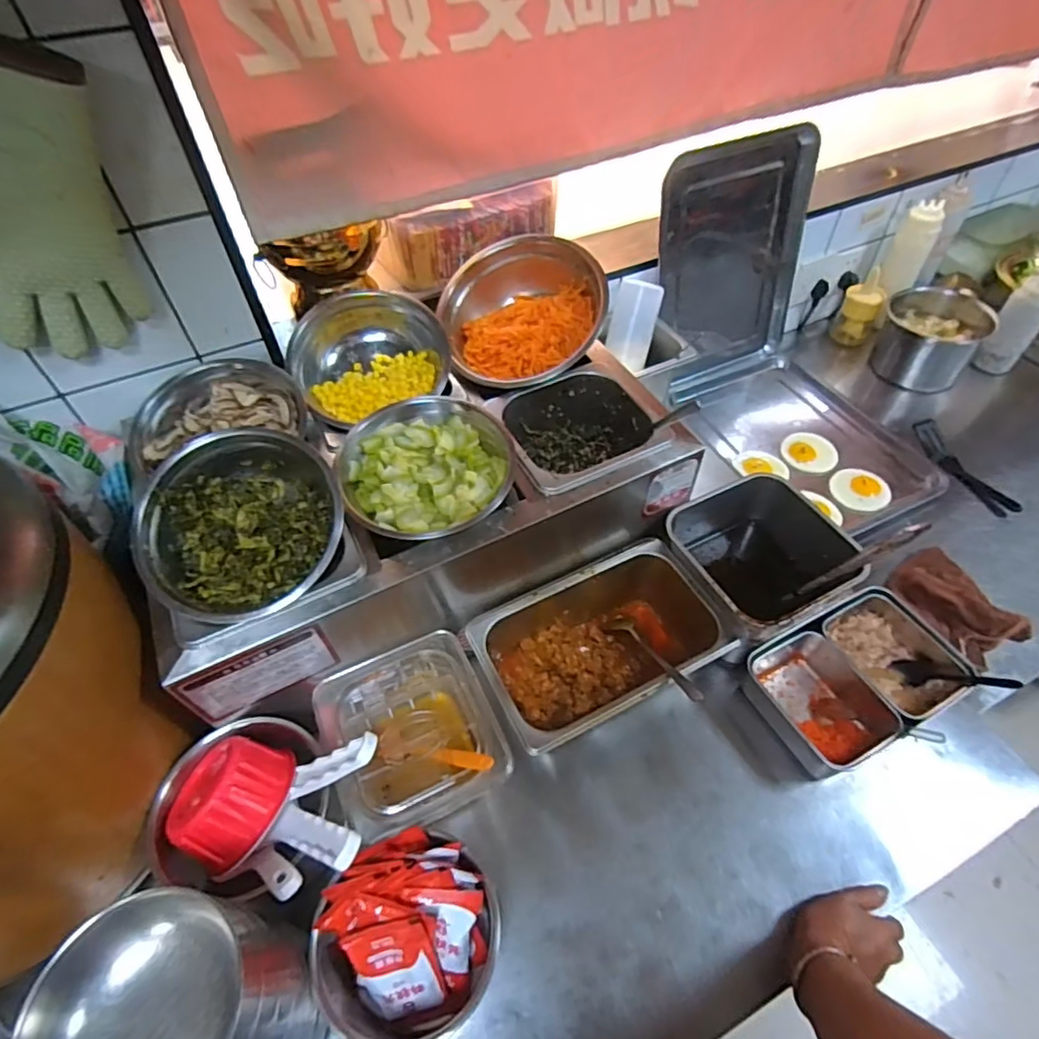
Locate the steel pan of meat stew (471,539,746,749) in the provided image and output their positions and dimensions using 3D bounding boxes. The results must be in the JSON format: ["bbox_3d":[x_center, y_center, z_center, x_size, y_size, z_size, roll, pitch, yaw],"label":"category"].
[{"bbox_3d":[0.091,0.153,0.684,0.255,0.100,0.167,-22,52,-13],"label":"steel pan of meat stew"}]

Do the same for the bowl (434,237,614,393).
[{"bbox_3d":[0.007,-0.254,0.750,0.202,0.100,0.173,-16,95,1],"label":"bowl"}]

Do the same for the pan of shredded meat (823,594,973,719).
[{"bbox_3d":[0.429,0.167,0.698,0.102,0.067,0.137,-21,52,-12],"label":"pan of shredded meat"}]

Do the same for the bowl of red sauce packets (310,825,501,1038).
[{"bbox_3d":[-0.093,0.366,0.521,0.152,0.105,0.138,-32,55,-20],"label":"bowl of red sauce packets"}]

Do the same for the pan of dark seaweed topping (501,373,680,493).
[{"bbox_3d":[0.069,-0.092,0.703,0.170,0.084,0.166,-20,52,-12],"label":"pan of dark seaweed topping"}]

